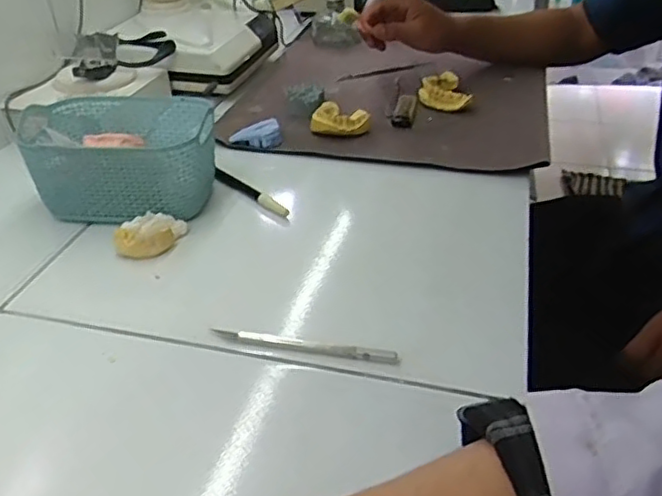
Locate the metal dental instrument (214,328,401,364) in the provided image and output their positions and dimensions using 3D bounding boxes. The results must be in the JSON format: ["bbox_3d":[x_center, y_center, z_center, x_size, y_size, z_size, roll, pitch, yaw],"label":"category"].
[{"bbox_3d":[-0.020,0.070,0.463,0.136,0.011,0.009,6,35,12],"label":"metal dental instrument"}]

